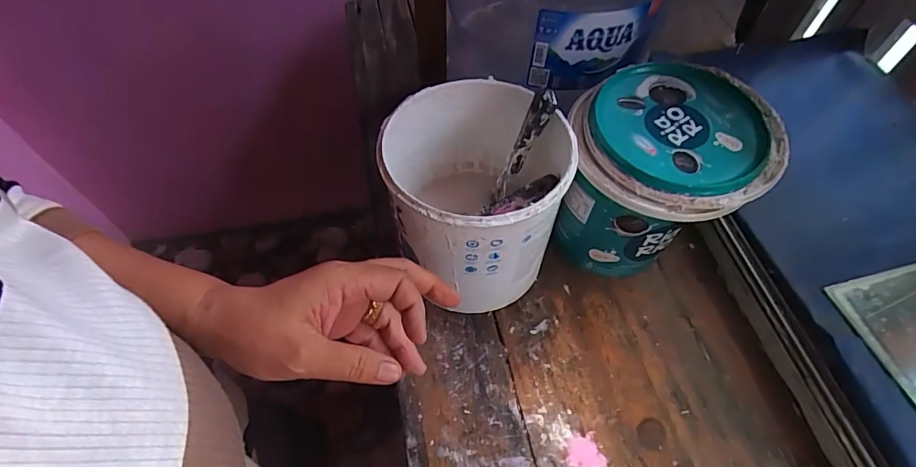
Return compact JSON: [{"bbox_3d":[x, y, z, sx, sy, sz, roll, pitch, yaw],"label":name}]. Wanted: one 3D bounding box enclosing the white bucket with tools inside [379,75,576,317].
[{"bbox_3d":[0.018,-0.032,0.491,0.167,0.190,0.173,-4,56,-3],"label":"white bucket with tools inside"}]

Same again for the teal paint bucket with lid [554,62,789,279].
[{"bbox_3d":[0.203,-0.048,0.502,0.187,0.191,0.178,0,56,0],"label":"teal paint bucket with lid"}]

